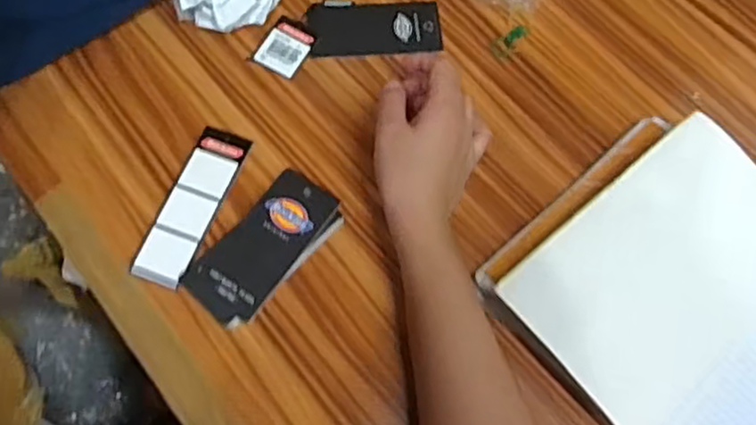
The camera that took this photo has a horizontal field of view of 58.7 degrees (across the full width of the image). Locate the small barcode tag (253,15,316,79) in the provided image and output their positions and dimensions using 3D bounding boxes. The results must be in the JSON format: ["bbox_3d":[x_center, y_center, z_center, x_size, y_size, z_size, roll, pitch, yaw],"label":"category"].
[{"bbox_3d":[-0.075,-0.134,0.542,0.037,0.004,0.048,27,67,9],"label":"small barcode tag"}]

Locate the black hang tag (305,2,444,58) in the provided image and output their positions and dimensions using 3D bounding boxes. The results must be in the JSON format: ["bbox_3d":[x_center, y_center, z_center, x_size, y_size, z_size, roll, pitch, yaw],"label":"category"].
[{"bbox_3d":[-0.003,-0.155,0.561,0.108,0.007,0.051,-4,73,-4],"label":"black hang tag"}]

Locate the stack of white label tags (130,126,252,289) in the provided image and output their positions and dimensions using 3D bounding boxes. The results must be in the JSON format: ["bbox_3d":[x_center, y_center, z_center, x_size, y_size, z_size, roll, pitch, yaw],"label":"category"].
[{"bbox_3d":[-0.132,-0.006,0.481,0.036,0.006,0.122,19,66,5],"label":"stack of white label tags"}]

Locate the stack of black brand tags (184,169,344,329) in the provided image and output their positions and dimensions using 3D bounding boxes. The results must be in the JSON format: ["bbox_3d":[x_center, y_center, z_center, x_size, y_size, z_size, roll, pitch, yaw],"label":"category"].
[{"bbox_3d":[-0.079,0.023,0.469,0.056,0.012,0.114,37,69,13],"label":"stack of black brand tags"}]

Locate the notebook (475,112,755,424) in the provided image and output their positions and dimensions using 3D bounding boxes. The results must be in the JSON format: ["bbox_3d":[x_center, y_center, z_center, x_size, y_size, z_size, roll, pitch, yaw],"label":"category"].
[{"bbox_3d":[0.240,0.075,0.441,0.221,0.053,0.285,-41,74,-19],"label":"notebook"}]

